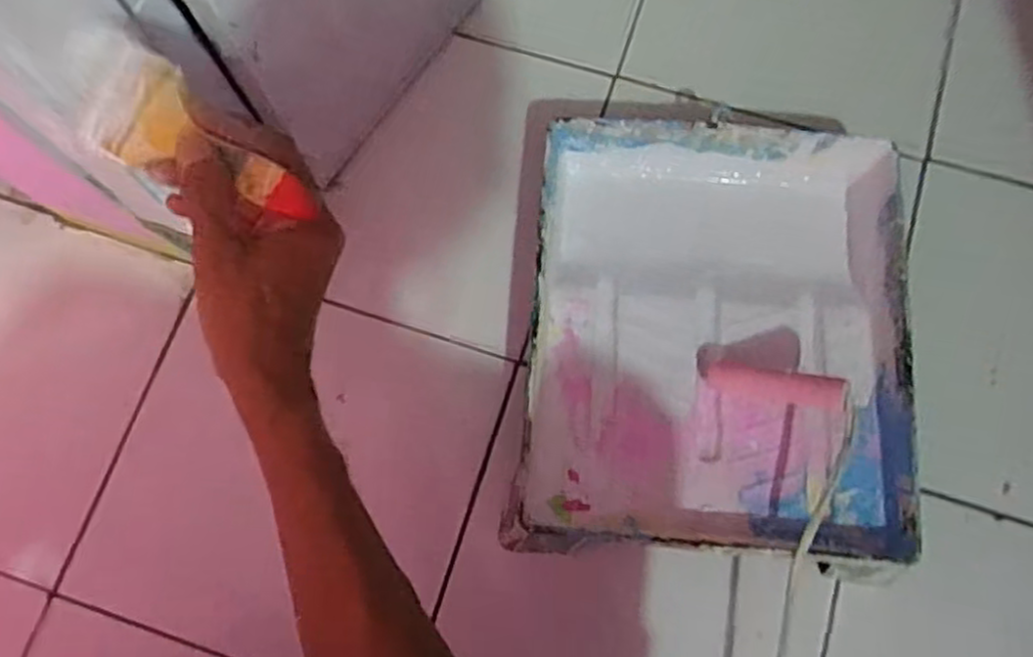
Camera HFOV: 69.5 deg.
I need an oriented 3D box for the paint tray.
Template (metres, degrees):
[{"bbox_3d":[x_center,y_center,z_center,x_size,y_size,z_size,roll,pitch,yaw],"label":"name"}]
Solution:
[{"bbox_3d":[0.161,0.002,0.611,0.287,0.069,0.351,6,76,3],"label":"paint tray"}]

